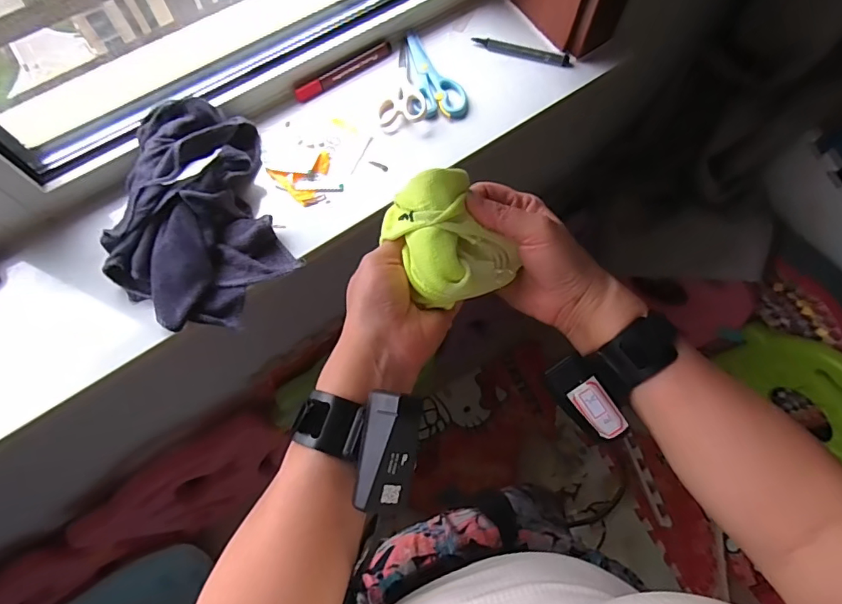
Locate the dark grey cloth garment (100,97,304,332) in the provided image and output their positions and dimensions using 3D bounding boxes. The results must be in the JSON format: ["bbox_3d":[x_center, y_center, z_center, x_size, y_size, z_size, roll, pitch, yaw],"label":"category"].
[{"bbox_3d":[-0.223,-0.084,0.466,0.158,0.065,0.204,-21,70,-7],"label":"dark grey cloth garment"}]

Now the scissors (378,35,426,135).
[{"bbox_3d":[-0.029,-0.249,0.549,0.052,0.014,0.124,-11,69,-4],"label":"scissors"}]

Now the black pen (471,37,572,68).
[{"bbox_3d":[0.119,-0.295,0.570,0.116,0.013,0.016,14,70,6],"label":"black pen"}]

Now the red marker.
[{"bbox_3d":[-0.088,-0.265,0.554,0.125,0.009,0.018,-33,72,-11],"label":"red marker"}]

